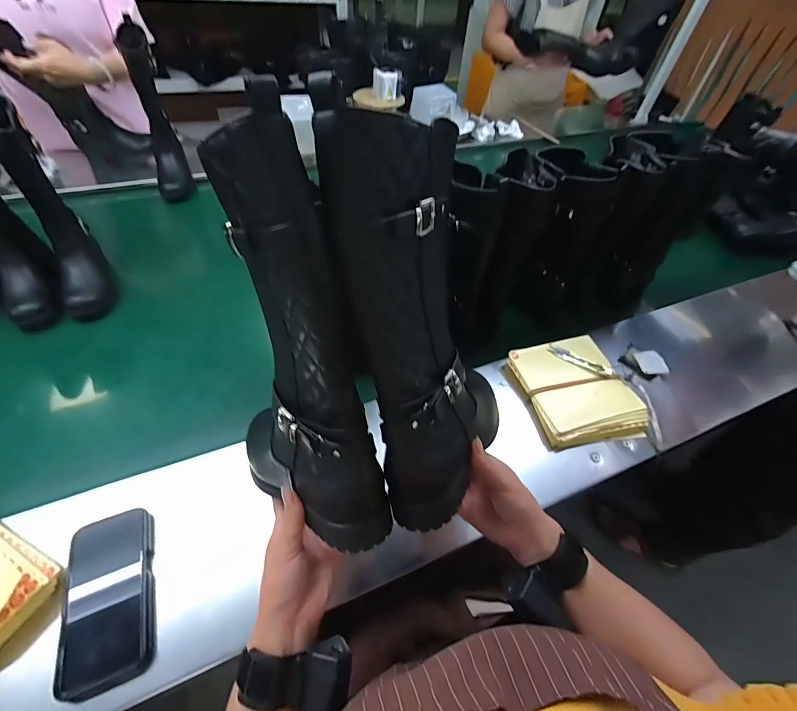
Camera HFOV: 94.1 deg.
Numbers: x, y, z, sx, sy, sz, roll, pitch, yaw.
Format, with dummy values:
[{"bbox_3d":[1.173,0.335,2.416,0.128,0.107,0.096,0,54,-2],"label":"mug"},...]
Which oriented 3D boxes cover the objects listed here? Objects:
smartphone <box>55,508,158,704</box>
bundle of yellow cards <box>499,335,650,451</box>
[{"bbox_3d":[-0.312,0.256,0.397,0.083,0.017,0.165,-17,55,-18],"label":"smartphone"},{"bbox_3d":[0.293,0.058,0.617,0.190,0.041,0.185,-9,53,-12],"label":"bundle of yellow cards"}]

